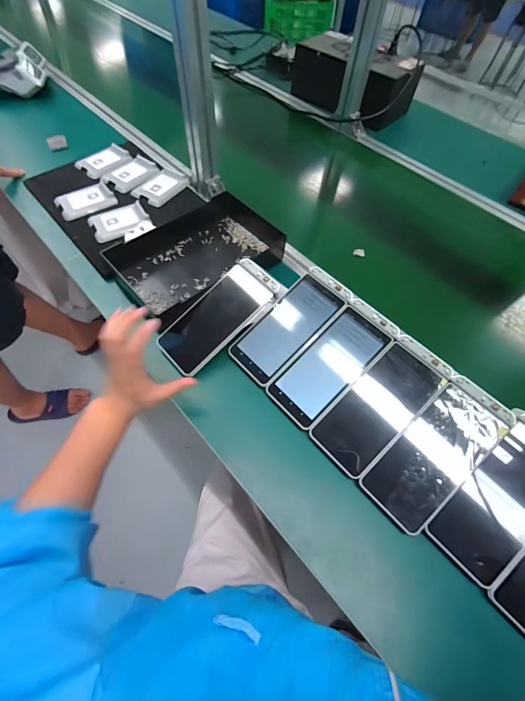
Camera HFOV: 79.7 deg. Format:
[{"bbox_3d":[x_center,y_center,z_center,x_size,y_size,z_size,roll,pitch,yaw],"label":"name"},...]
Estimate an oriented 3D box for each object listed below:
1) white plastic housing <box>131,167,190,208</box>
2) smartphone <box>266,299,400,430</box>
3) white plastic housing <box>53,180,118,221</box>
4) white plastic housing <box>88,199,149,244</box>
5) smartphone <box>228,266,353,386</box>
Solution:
[{"bbox_3d":[-0.211,-0.340,0.651,0.078,0.011,0.113,27,62,12],"label":"white plastic housing"},{"bbox_3d":[0.095,0.015,0.429,0.182,0.012,0.083,-45,70,-4],"label":"smartphone"},{"bbox_3d":[-0.348,-0.295,0.621,0.103,0.016,0.070,-30,66,-18],"label":"white plastic housing"},{"bbox_3d":[-0.269,-0.244,0.590,0.100,0.017,0.086,-24,64,-16],"label":"white plastic housing"},{"bbox_3d":[0.041,-0.035,0.456,0.184,0.015,0.083,-44,70,-4],"label":"smartphone"}]

